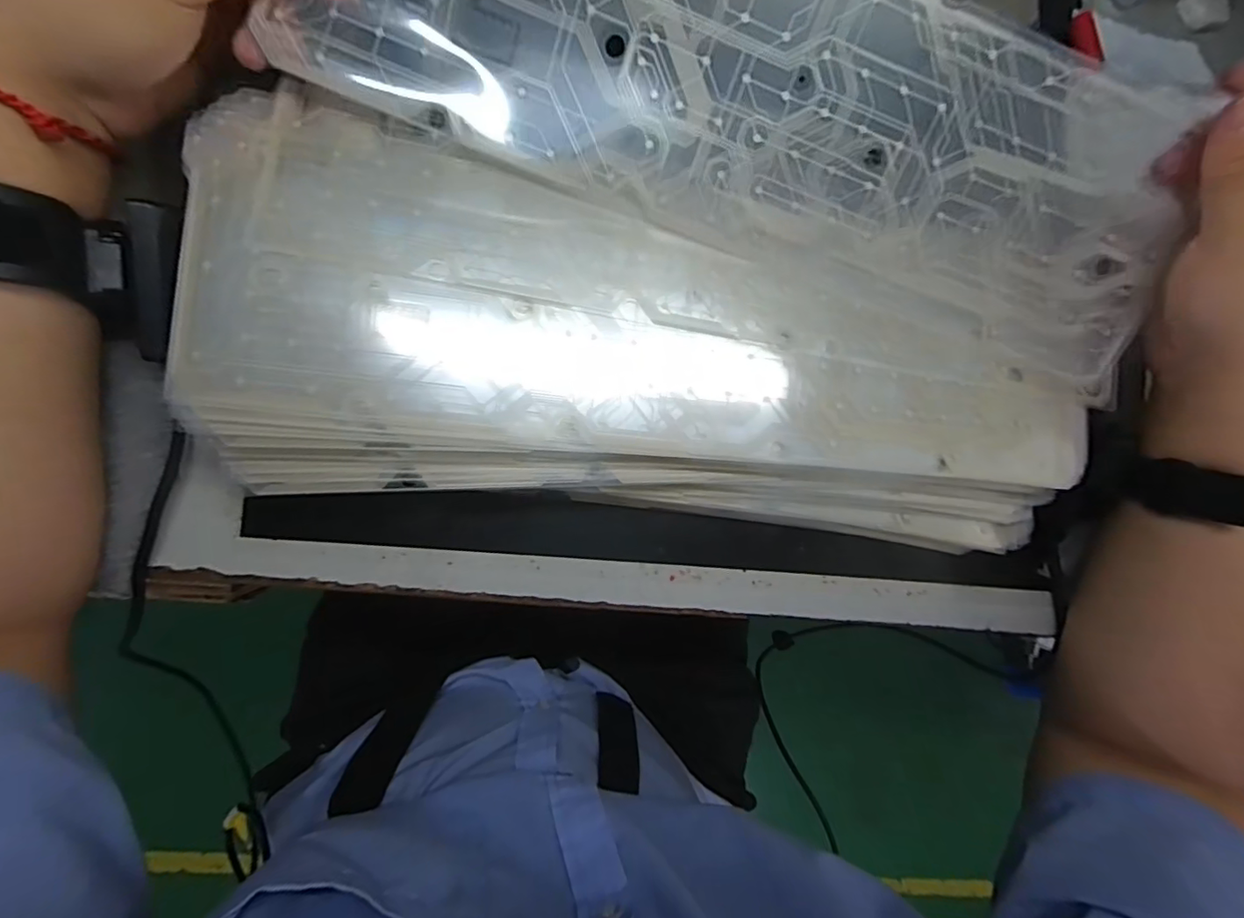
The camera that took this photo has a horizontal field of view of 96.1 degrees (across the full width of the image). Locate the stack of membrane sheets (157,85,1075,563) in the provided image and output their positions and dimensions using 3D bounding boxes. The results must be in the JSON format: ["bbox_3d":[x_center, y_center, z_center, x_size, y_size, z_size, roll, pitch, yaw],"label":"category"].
[{"bbox_3d":[0.025,-0.054,0.282,0.437,0.044,0.171,6,90,-7],"label":"stack of membrane sheets"}]

